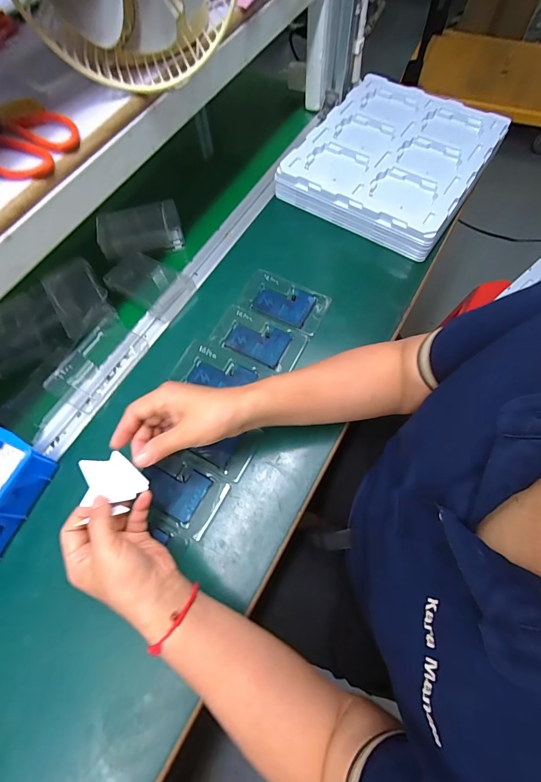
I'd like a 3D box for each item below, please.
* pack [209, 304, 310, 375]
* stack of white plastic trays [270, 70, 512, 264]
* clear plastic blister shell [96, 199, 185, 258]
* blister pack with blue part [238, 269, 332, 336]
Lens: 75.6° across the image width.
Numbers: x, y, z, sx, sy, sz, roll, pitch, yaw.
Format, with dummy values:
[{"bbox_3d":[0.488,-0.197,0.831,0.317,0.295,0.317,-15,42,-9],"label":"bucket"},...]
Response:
[{"bbox_3d":[-0.017,-0.075,0.499,0.128,0.004,0.074,23,70,13],"label":"pack"},{"bbox_3d":[0.207,-0.401,0.611,0.289,0.064,0.310,31,72,15],"label":"stack of white plastic trays"},{"bbox_3d":[-0.210,-0.262,0.566,0.128,0.028,0.076,-14,67,-2],"label":"clear plastic blister shell"},{"bbox_3d":[0.021,-0.135,0.524,0.125,0.011,0.074,23,70,13],"label":"blister pack with blue part"}]

